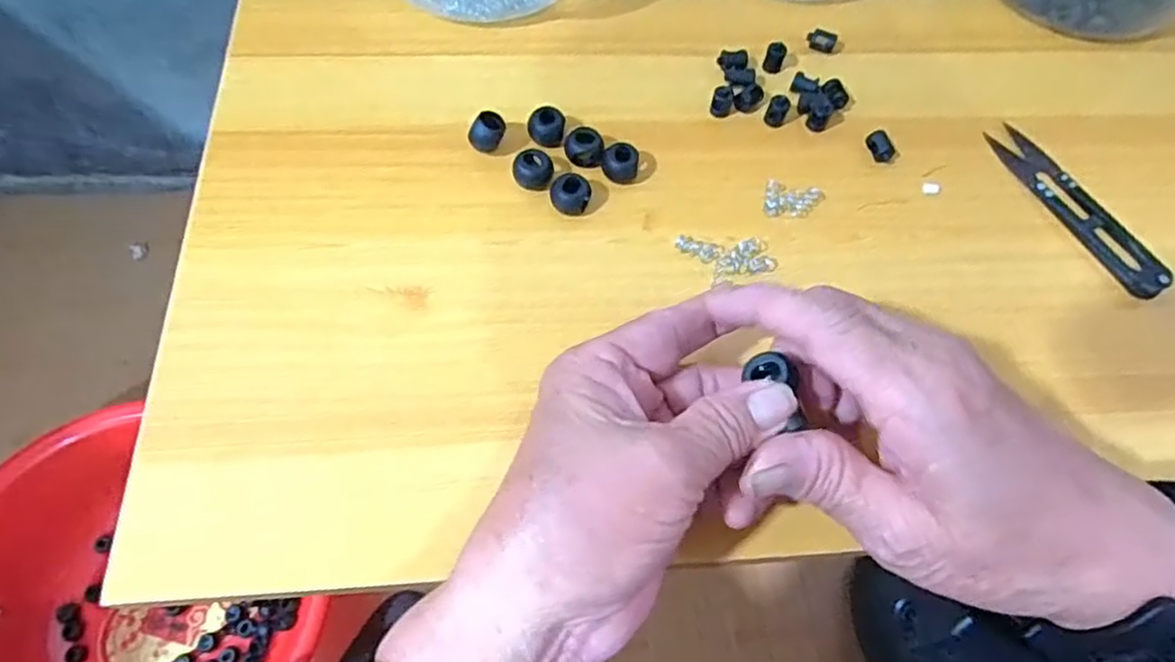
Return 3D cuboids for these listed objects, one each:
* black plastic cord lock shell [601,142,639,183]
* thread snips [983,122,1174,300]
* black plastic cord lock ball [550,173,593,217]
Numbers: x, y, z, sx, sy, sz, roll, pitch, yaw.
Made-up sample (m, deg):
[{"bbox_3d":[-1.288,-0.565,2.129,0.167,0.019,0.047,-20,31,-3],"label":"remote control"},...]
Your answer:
[{"bbox_3d":[0.014,-0.074,0.303,0.016,0.014,0.013,2,64,-2],"label":"black plastic cord lock shell"},{"bbox_3d":[0.222,-0.058,0.308,0.021,0.010,0.098,-23,67,-13],"label":"thread snips"},{"bbox_3d":[-0.007,-0.059,0.293,0.015,0.012,0.014,1,64,-2],"label":"black plastic cord lock ball"}]

